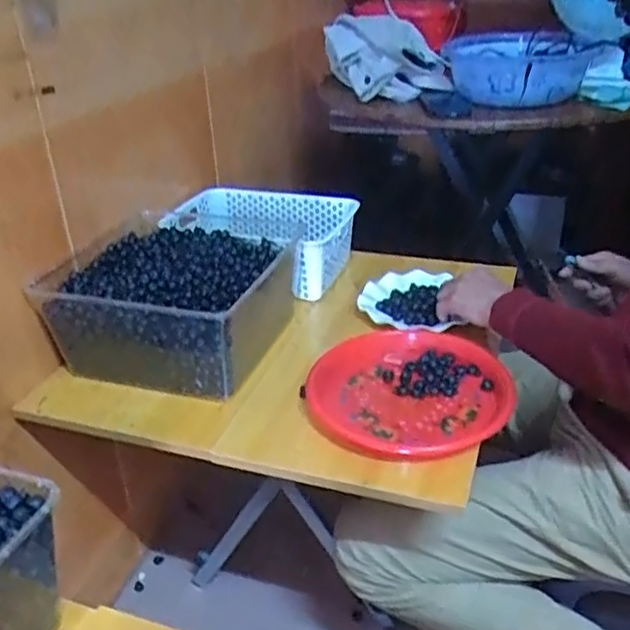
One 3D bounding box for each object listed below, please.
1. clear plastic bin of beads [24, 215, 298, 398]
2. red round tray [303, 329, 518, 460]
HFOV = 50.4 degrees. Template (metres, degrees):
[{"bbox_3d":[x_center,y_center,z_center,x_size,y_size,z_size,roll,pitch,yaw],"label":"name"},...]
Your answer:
[{"bbox_3d":[-0.213,-0.023,0.985,0.318,0.132,0.308,7,31,14],"label":"clear plastic bin of beads"},{"bbox_3d":[0.123,0.096,0.859,0.243,0.040,0.250,-1,30,1],"label":"red round tray"}]

